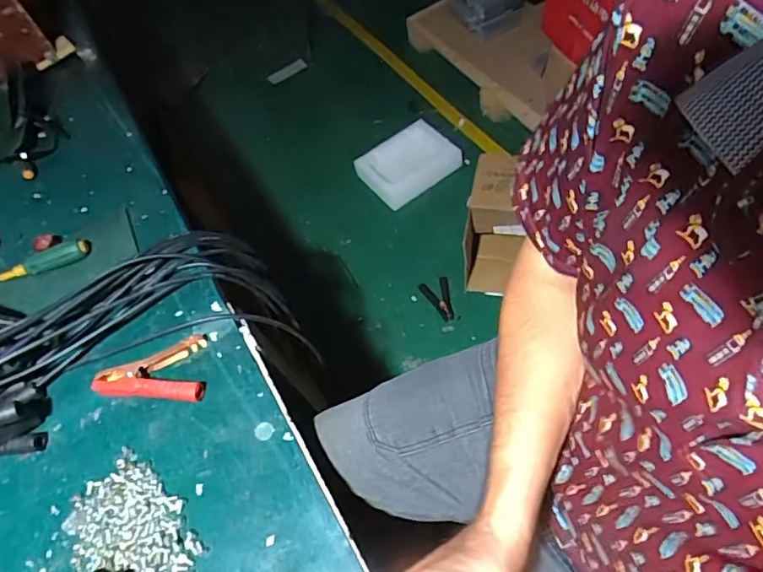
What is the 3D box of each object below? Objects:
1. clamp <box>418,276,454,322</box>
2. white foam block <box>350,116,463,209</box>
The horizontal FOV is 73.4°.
[{"bbox_3d":[0.172,0.043,1.516,0.085,0.020,0.143,-18,57,-2],"label":"clamp"},{"bbox_3d":[0.093,-0.431,1.806,0.327,0.096,0.223,-34,59,-12],"label":"white foam block"}]

